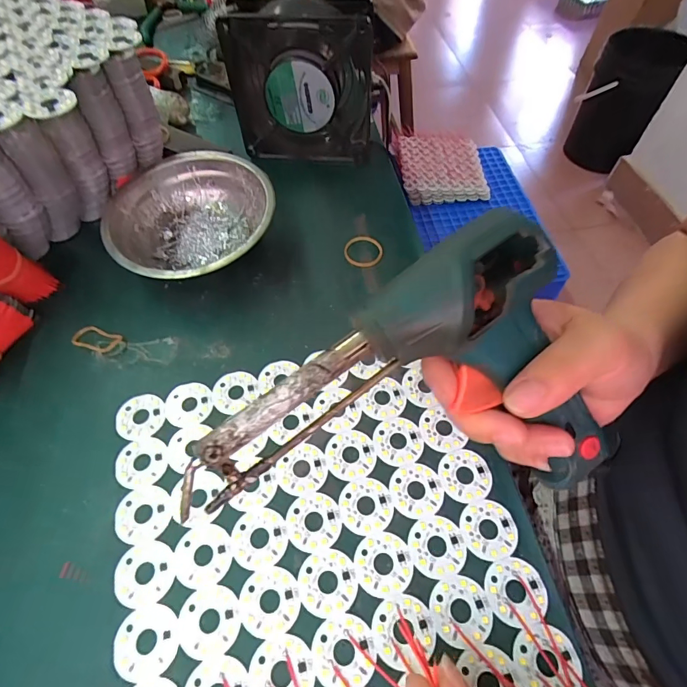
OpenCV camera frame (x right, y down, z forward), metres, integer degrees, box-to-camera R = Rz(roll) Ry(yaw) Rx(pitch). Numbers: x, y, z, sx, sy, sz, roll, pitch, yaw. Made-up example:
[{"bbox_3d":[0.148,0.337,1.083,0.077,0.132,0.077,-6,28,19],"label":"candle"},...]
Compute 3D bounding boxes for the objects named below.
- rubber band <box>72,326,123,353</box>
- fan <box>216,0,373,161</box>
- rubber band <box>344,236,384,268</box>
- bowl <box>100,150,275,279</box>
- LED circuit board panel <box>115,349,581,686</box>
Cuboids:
[{"bbox_3d":[-0.177,-0.002,0.300,0.031,0.006,0.019,19,60,12],"label":"rubber band"},{"bbox_3d":[-0.036,-0.225,0.369,0.122,0.121,0.044,0,58,0],"label":"fan"},{"bbox_3d":[0.017,-0.077,0.346,0.032,0.004,0.032,0,58,0],"label":"rubber band"},{"bbox_3d":[-0.117,-0.093,0.331,0.121,0.047,0.122,0,58,0],"label":"bowl"},{"bbox_3d":[-0.016,0.101,0.234,0.205,0.004,0.203,-14,59,-8],"label":"LED circuit board panel"}]

